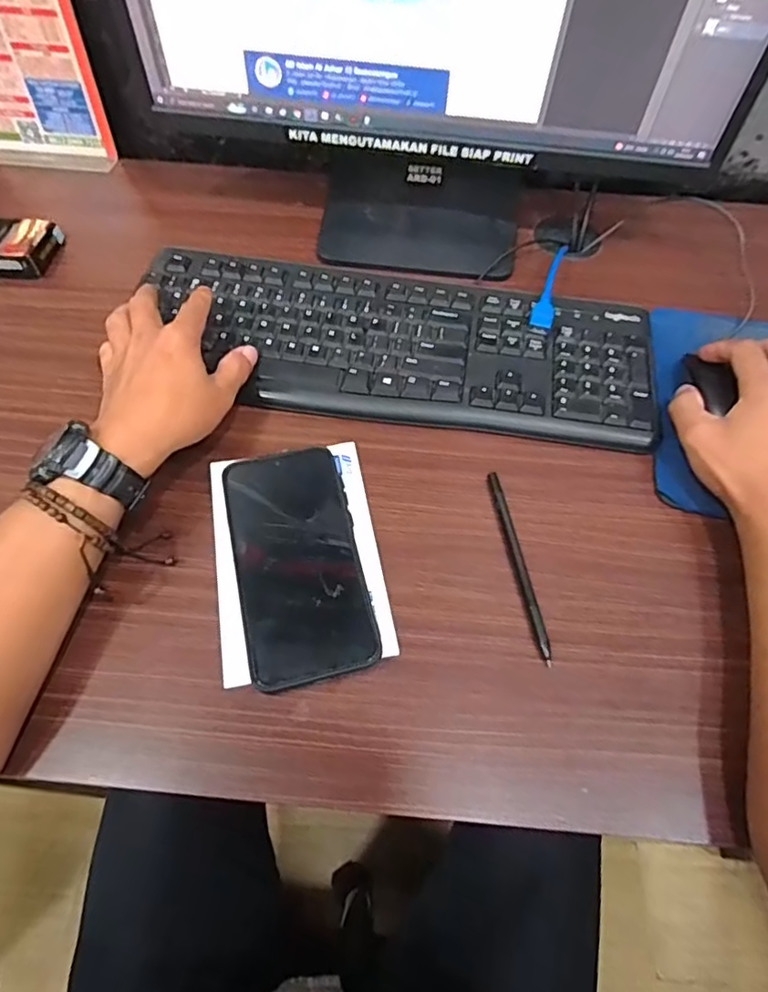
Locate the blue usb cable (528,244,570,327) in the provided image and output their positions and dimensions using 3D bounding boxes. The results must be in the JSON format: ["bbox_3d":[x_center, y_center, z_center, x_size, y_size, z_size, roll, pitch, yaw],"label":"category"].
[{"bbox_3d":[0.143,-0.180,0.486,0.018,0.012,0.101,17,62,8],"label":"blue usb cable"}]

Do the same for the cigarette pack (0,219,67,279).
[{"bbox_3d":[-0.353,-0.229,0.518,0.089,0.024,0.067,3,61,0],"label":"cigarette pack"}]

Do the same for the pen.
[{"bbox_3d":[0.091,0.043,0.383,0.007,0.004,0.139,-7,61,-5],"label":"pen"}]

